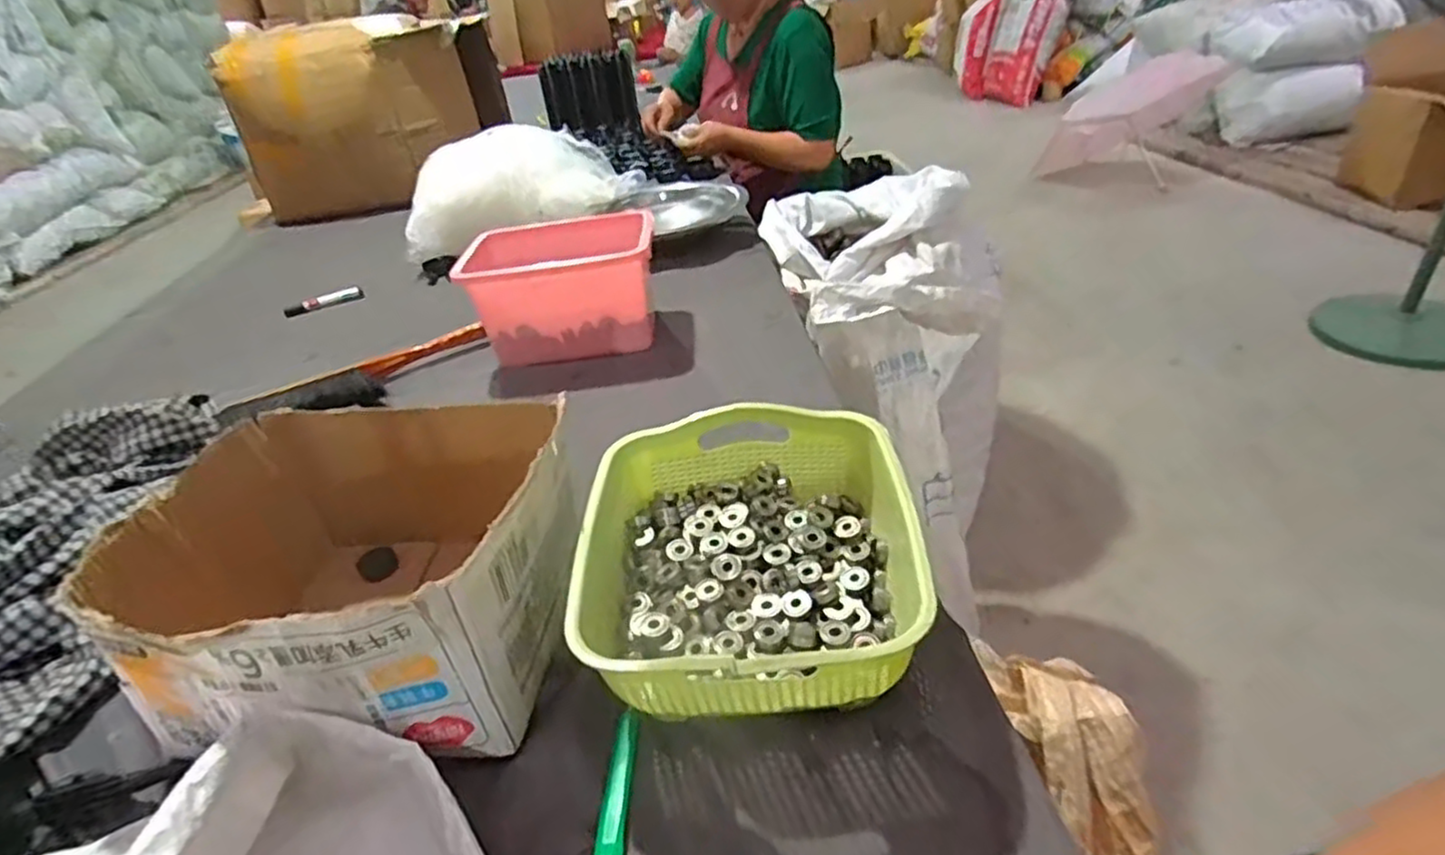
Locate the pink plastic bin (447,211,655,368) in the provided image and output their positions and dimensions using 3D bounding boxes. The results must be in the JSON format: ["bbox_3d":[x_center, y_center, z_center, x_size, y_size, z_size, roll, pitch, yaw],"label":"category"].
[{"bbox_3d":[-0.225,-0.198,1.017,0.244,0.138,0.173,-8,34,-1],"label":"pink plastic bin"}]

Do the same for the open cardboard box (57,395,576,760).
[{"bbox_3d":[-0.273,0.109,0.550,0.297,0.168,0.261,0,34,12],"label":"open cardboard box"}]

